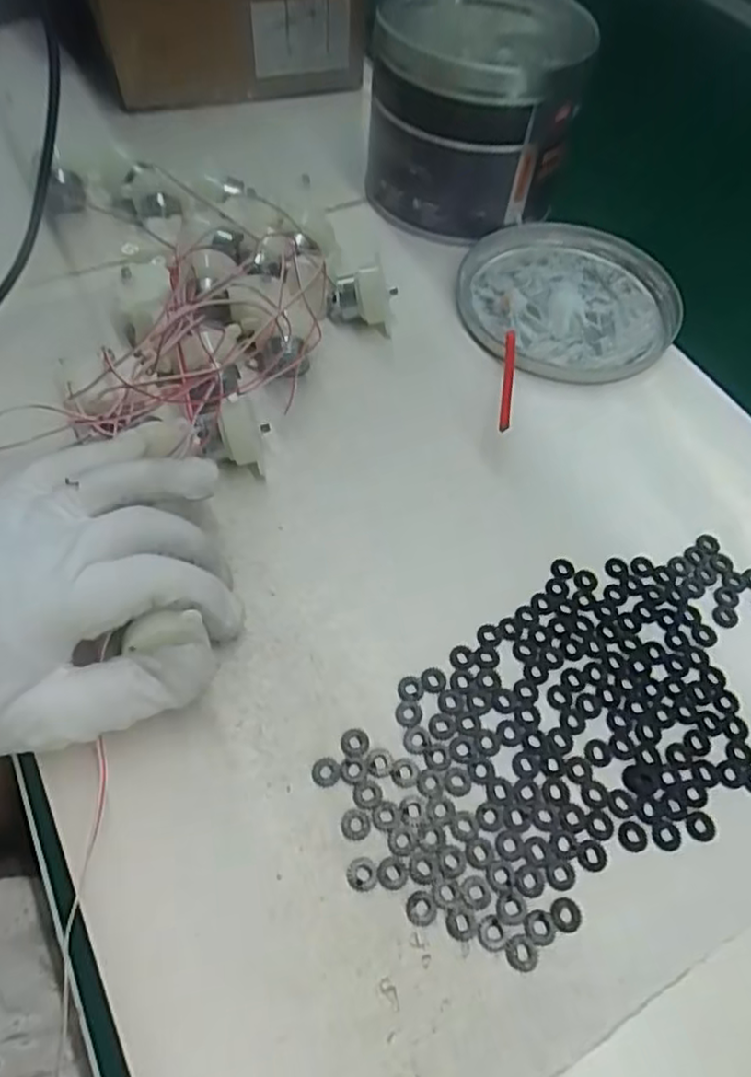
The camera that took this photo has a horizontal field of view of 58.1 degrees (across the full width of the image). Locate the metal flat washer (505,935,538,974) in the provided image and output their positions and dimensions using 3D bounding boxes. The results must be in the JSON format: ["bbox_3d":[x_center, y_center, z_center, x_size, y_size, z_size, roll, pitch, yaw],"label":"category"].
[{"bbox_3d":[0.049,0.138,0.225,0.010,0.004,0.010,2,57,-3],"label":"metal flat washer"}]

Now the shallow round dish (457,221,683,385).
[{"bbox_3d":[0.118,-0.145,0.410,0.135,0.013,0.129,2,57,-3],"label":"shallow round dish"}]

